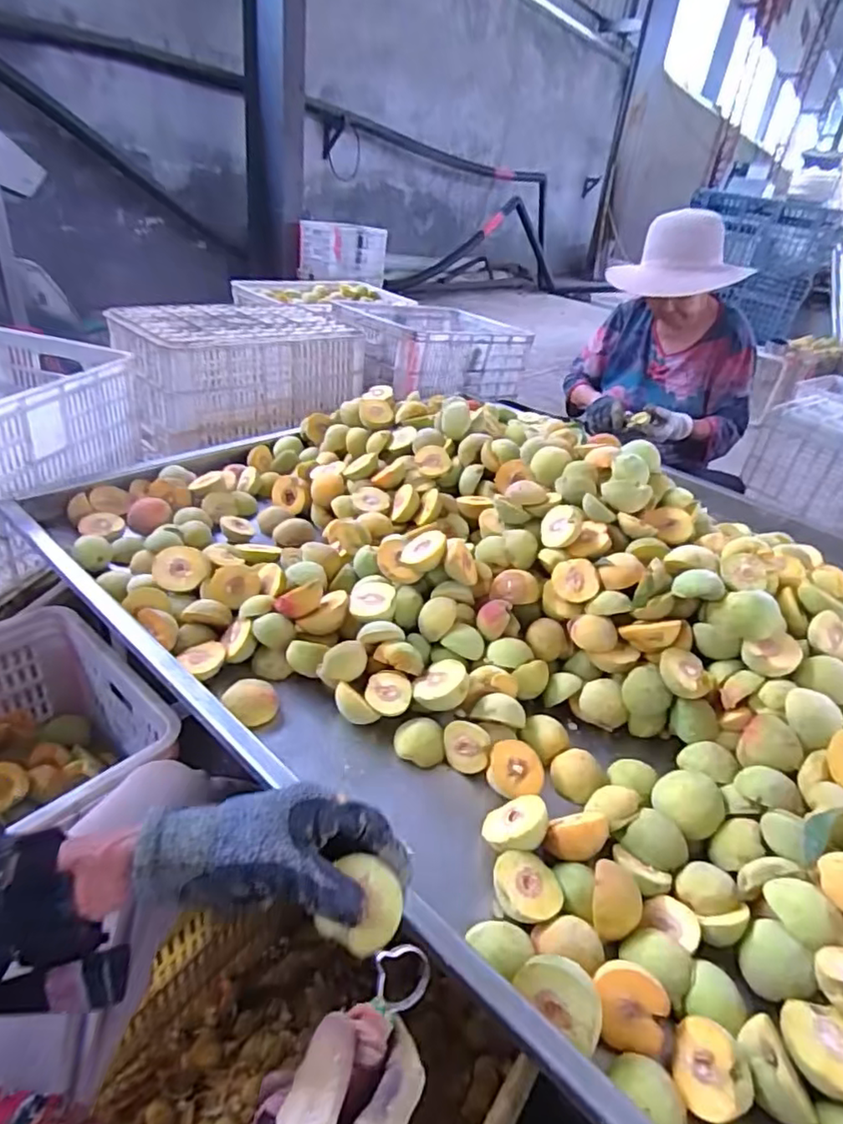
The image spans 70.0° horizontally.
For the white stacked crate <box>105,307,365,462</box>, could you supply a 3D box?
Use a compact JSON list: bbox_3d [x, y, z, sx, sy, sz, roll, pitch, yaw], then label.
[{"bbox_3d":[-0.398,-0.437,1.402,0.279,0.237,0.525,32,39,33],"label":"white stacked crate"}]

